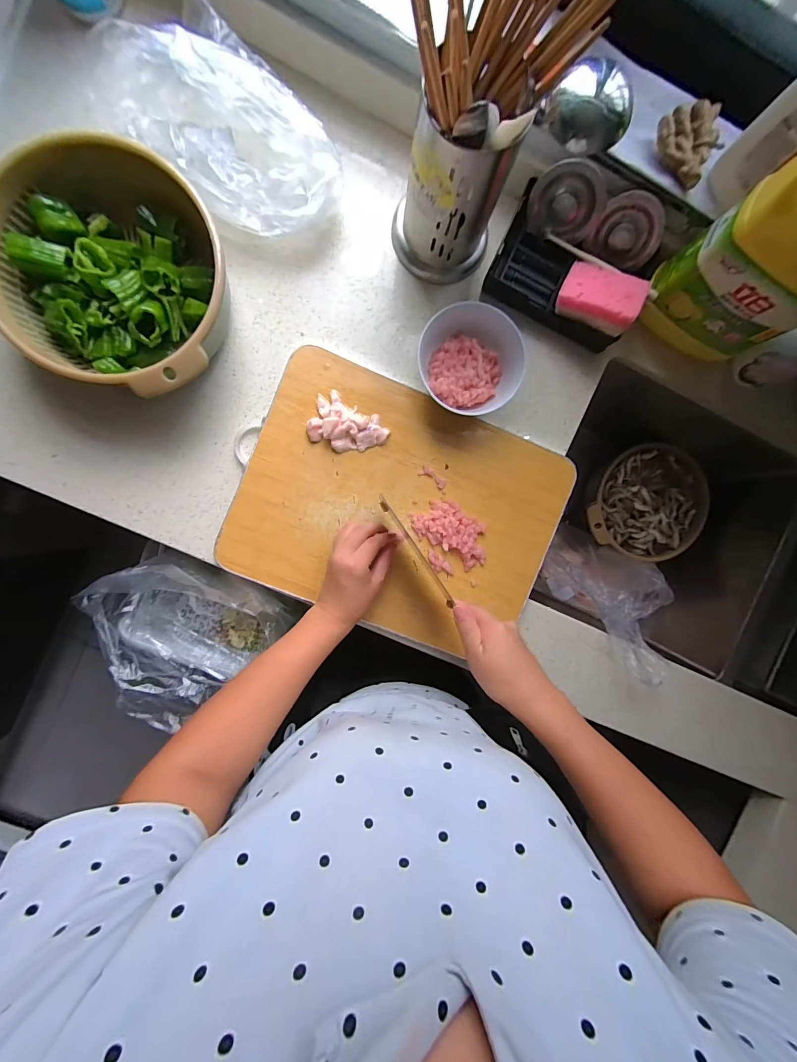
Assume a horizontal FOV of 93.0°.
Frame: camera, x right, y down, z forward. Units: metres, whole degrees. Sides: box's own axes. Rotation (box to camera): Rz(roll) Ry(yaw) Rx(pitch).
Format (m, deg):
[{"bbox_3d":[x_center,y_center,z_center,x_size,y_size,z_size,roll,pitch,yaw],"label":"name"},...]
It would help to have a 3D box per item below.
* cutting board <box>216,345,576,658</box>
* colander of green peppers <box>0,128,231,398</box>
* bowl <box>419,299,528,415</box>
[{"bbox_3d":[0.005,-0.028,0.483,0.388,0.030,0.299,22,93,-5],"label":"cutting board"},{"bbox_3d":[-0.296,-0.266,0.412,0.223,0.092,0.221,0,94,-4],"label":"colander of green peppers"},{"bbox_3d":[0.083,-0.200,0.452,0.118,0.051,0.112,2,94,-4],"label":"bowl"}]

